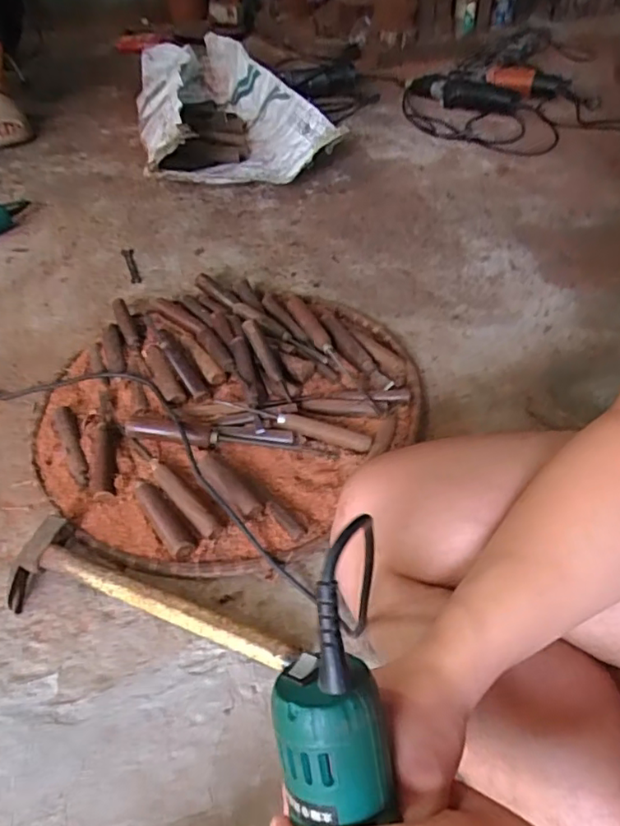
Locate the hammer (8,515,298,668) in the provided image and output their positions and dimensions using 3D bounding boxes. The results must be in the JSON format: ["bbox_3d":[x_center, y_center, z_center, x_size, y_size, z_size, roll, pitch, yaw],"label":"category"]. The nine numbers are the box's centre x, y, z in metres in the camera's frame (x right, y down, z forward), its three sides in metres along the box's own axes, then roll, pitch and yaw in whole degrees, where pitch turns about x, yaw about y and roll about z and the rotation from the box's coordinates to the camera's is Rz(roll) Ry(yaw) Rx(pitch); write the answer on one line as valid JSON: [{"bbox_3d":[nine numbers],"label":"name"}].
[{"bbox_3d":[-0.160,0.193,0.554,0.292,0.031,0.083,19,49,14],"label":"hammer"}]

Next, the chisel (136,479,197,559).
[{"bbox_3d":[-0.164,0.114,0.632,0.026,0.017,0.116,-28,54,-26],"label":"chisel"}]

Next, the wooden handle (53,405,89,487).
[{"bbox_3d":[-0.294,0.038,0.709,0.024,0.019,0.124,-19,51,-20],"label":"wooden handle"}]

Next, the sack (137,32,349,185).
[{"bbox_3d":[-0.219,-0.661,1.291,0.375,0.180,0.603,-18,46,-16],"label":"sack"}]

